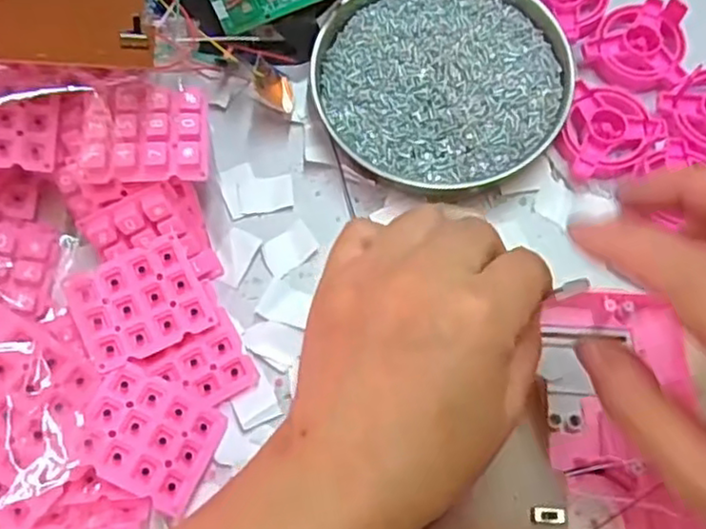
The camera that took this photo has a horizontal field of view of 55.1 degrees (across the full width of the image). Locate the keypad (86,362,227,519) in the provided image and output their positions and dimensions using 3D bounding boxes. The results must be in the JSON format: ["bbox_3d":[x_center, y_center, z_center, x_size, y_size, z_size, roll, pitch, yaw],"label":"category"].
[{"bbox_3d":[-0.092,0.078,0.309,0.059,0.004,0.051,35,54,-12],"label":"keypad"}]

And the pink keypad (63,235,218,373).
[{"bbox_3d":[-0.102,0.018,0.326,0.058,0.008,0.048,-23,81,-13],"label":"pink keypad"}]

